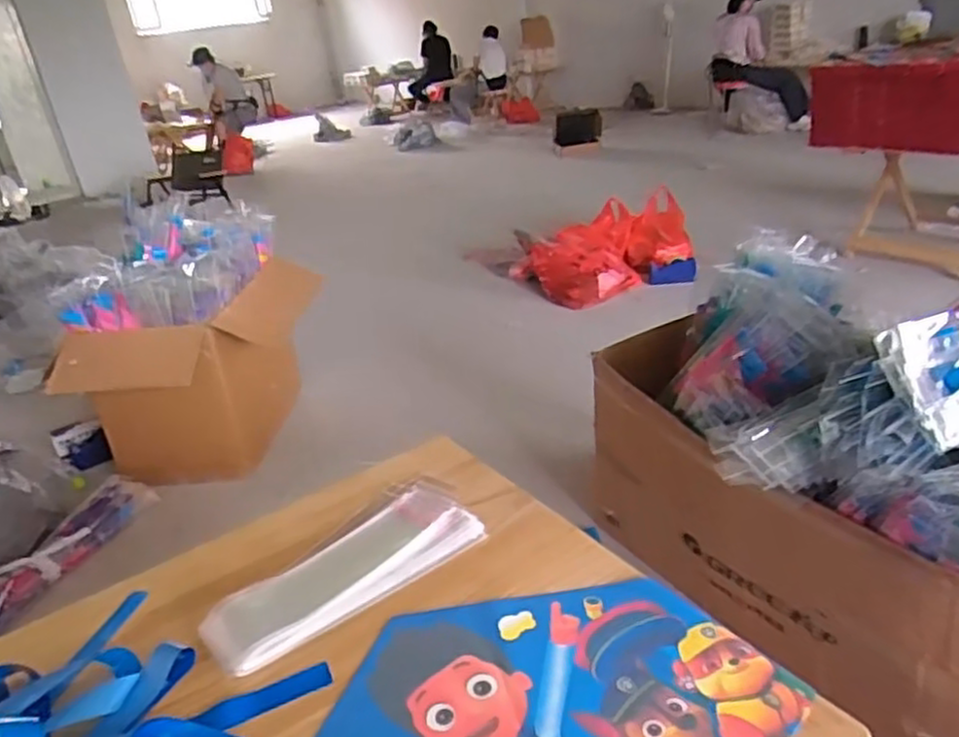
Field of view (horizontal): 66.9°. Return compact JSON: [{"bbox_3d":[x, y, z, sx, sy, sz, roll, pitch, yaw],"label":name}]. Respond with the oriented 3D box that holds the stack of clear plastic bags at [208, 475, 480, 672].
[{"bbox_3d":[-0.181,0.266,0.993,0.389,0.015,0.184,-26,32,-33],"label":"stack of clear plastic bags"}]

